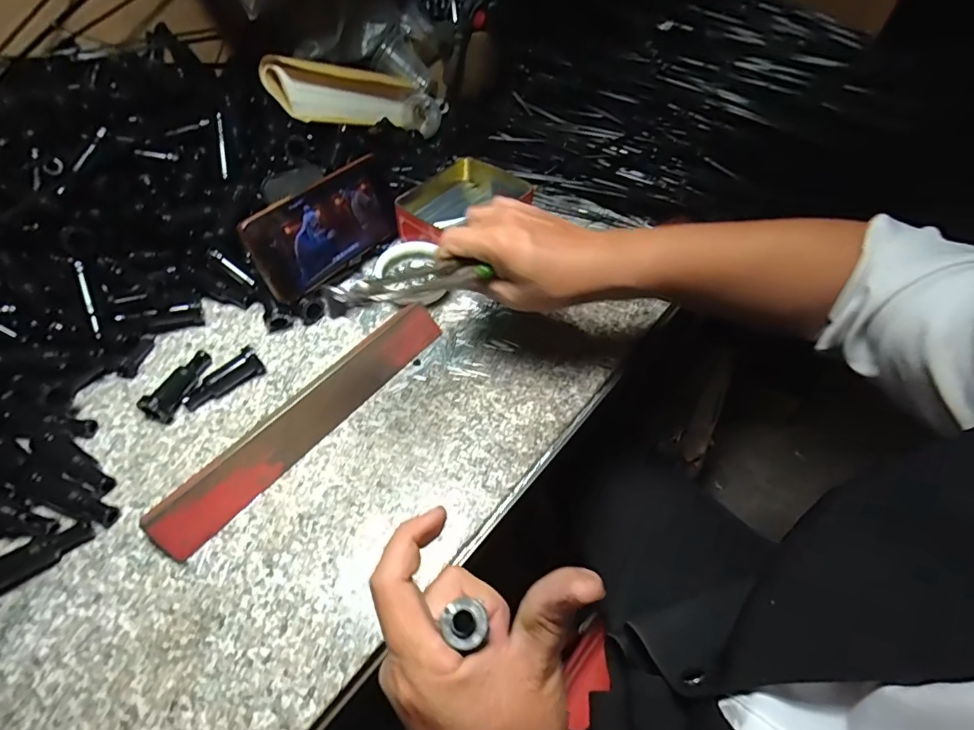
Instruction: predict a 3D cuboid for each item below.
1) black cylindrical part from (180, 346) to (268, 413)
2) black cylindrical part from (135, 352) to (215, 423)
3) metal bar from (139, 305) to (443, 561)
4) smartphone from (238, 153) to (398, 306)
[{"bbox_3d":[-0.216,0.013,0.402,0.017,0.019,0.065,37,61,25],"label":"black cylindrical part"},{"bbox_3d":[-0.247,0.014,0.397,0.022,0.024,0.068,14,54,11],"label":"black cylindrical part"},{"bbox_3d":[-0.132,0.036,0.378,0.026,0.027,0.253,32,59,22],"label":"metal bar"},{"bbox_3d":[-0.146,-0.133,0.467,0.013,0.082,0.171,12,45,35],"label":"smartphone"}]

